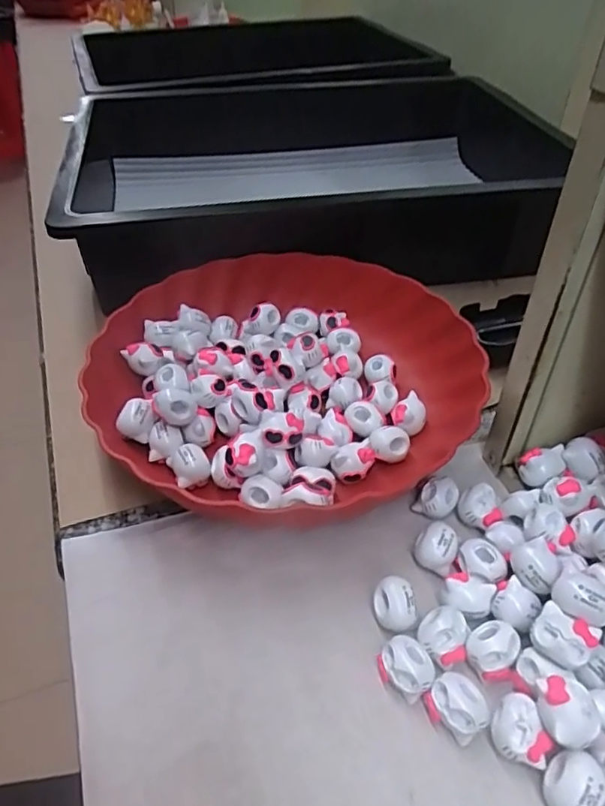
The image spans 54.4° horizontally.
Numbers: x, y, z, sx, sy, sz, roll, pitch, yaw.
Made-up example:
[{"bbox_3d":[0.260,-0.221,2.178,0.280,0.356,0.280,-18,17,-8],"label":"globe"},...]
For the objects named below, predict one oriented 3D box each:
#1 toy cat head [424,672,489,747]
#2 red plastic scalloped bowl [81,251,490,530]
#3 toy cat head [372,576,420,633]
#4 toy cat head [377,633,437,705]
[{"bbox_3d":[0.068,0.131,0.255,0.021,0.015,0.024,-18,44,-22],"label":"toy cat head"},{"bbox_3d":[-0.012,-0.020,0.391,0.234,0.056,0.221,1,41,-1],"label":"red plastic scalloped bowl"},{"bbox_3d":[0.046,0.101,0.291,0.020,0.020,0.024,-1,41,-4],"label":"toy cat head"},{"bbox_3d":[0.049,0.121,0.269,0.021,0.018,0.025,-28,49,-30],"label":"toy cat head"}]

